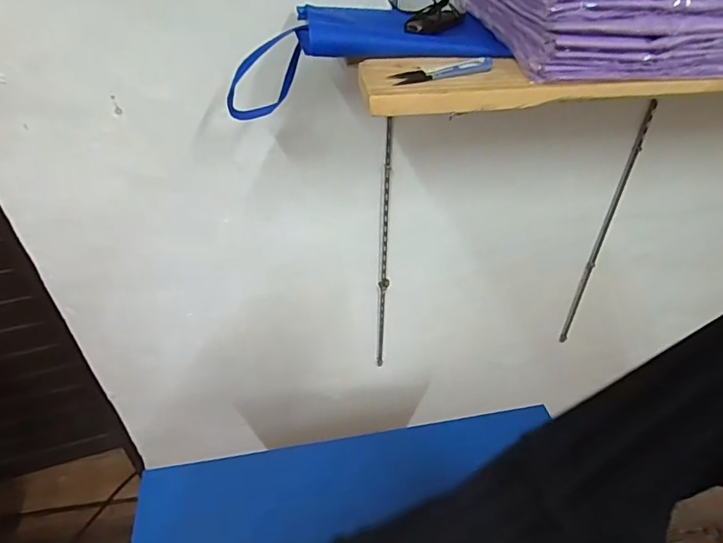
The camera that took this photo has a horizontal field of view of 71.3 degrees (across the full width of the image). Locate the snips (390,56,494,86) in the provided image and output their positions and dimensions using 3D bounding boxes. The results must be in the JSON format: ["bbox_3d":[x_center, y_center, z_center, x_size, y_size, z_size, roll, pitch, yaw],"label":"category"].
[{"bbox_3d":[0.089,-0.219,0.550,0.117,0.010,0.026,-12,43,-13],"label":"snips"}]

